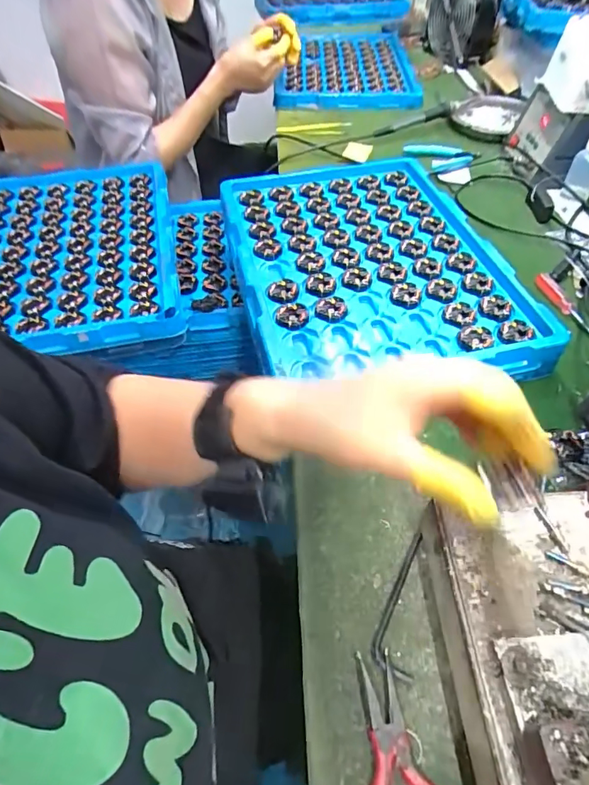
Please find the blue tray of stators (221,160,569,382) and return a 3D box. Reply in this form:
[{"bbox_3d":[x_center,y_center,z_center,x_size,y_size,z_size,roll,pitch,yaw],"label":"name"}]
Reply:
[{"bbox_3d":[0.077,-0.149,0.514,0.272,0.036,0.384,-11,52,-8],"label":"blue tray of stators"}]

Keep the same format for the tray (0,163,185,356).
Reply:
[{"bbox_3d":[-0.312,-0.198,0.605,0.288,0.025,0.424,-11,51,-8],"label":"tray"}]

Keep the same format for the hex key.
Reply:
[{"bbox_3d":[0.069,0.138,0.303,0.025,0.007,0.090,10,52,8],"label":"hex key"}]

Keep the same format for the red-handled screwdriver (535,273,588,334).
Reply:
[{"bbox_3d":[0.295,-0.083,0.481,0.012,0.015,0.108,-27,72,-19],"label":"red-handled screwdriver"}]

